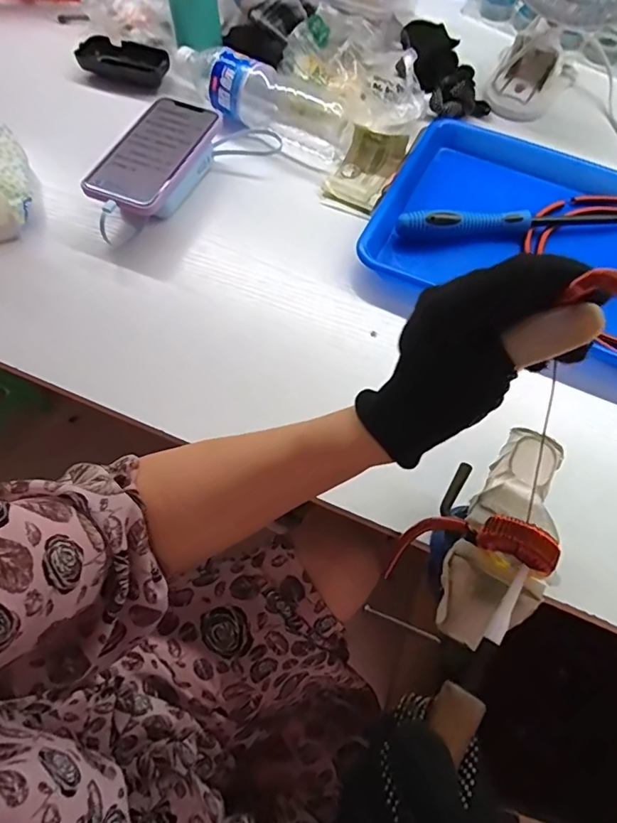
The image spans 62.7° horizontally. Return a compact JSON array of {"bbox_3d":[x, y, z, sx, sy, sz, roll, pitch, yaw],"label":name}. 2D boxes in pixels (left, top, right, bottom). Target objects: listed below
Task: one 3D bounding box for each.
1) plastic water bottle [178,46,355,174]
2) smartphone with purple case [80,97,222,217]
[{"bbox_3d":[-0.050,-0.361,0.576,0.219,0.053,0.072,36,68,14],"label":"plastic water bottle"},{"bbox_3d":[-0.155,-0.268,0.519,0.077,0.015,0.165,21,64,5],"label":"smartphone with purple case"}]

